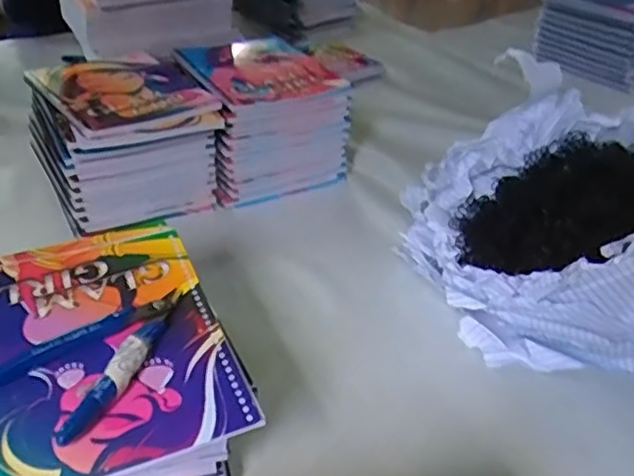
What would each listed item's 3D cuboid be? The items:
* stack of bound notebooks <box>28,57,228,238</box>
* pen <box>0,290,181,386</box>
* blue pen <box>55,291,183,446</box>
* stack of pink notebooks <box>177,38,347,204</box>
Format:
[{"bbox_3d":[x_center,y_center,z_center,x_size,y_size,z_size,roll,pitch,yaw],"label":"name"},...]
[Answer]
[{"bbox_3d":[-0.218,-0.117,0.731,0.175,0.121,0.204,-18,40,-26],"label":"stack of bound notebooks"},{"bbox_3d":[-0.142,0.058,0.384,0.126,0.008,0.016,-23,42,-31],"label":"pen"},{"bbox_3d":[-0.108,0.070,0.366,0.016,0.012,0.118,12,36,14],"label":"blue pen"},{"bbox_3d":[-0.062,-0.144,0.773,0.161,0.125,0.178,-11,37,-18],"label":"stack of pink notebooks"}]

